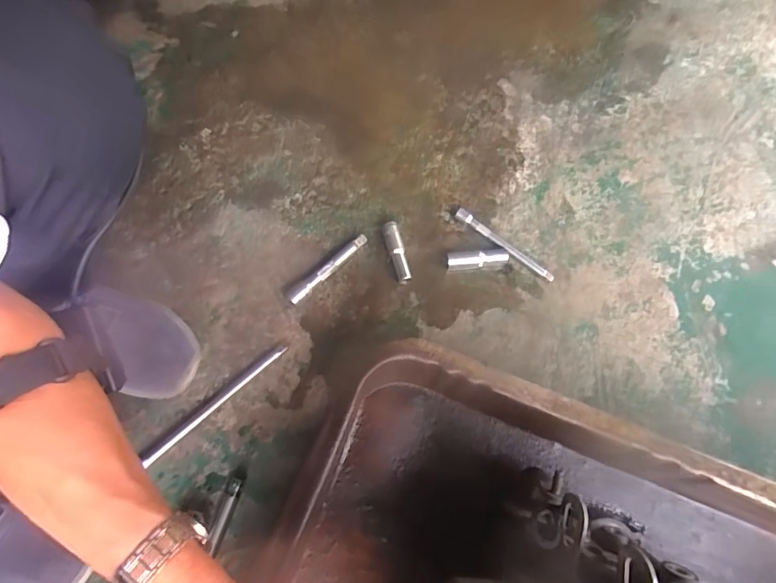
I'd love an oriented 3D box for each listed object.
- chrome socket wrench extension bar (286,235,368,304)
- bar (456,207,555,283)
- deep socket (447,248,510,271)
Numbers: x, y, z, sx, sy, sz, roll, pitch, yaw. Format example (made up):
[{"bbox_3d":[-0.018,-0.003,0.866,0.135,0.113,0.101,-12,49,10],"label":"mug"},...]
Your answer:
[{"bbox_3d":[-0.078,-0.030,0.584,0.021,0.019,0.124,44,74,12],"label":"chrome socket wrench extension bar"},{"bbox_3d":[0.155,-0.064,0.610,0.152,0.013,0.021,38,73,11],"label":"bar"},{"bbox_3d":[0.117,-0.042,0.596,0.080,0.020,0.020,-7,71,-5],"label":"deep socket"}]

